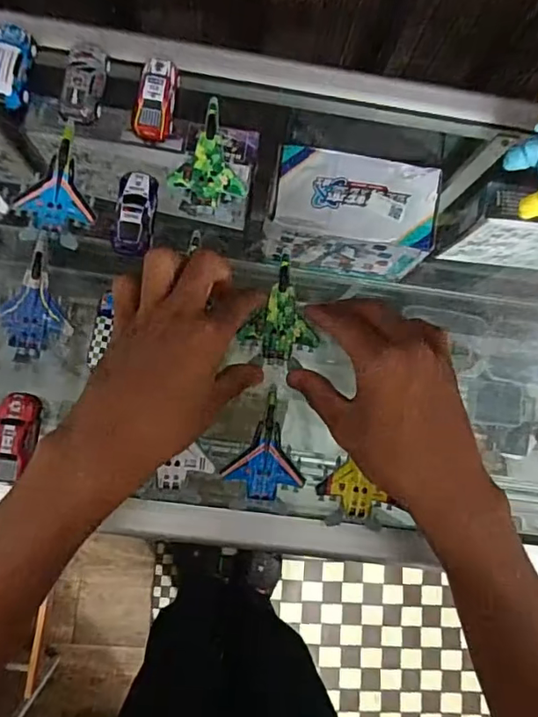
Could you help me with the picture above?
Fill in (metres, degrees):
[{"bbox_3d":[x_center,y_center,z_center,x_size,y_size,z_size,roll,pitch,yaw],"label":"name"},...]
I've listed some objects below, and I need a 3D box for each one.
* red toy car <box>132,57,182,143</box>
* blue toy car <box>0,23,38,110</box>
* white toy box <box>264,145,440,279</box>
[{"bbox_3d":[-0.087,-0.202,0.407,0.028,0.016,0.062,10,82,-3],"label":"red toy car"},{"bbox_3d":[-0.198,-0.224,0.399,0.028,0.021,0.065,7,82,-4],"label":"blue toy car"},{"bbox_3d":[0.090,-0.161,0.601,0.171,0.108,0.092,9,82,-3],"label":"white toy box"}]

